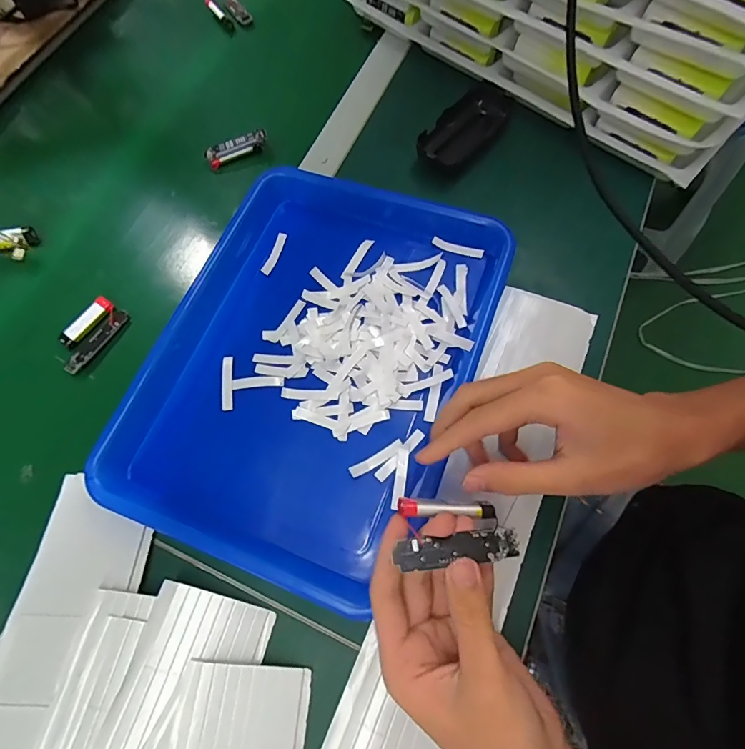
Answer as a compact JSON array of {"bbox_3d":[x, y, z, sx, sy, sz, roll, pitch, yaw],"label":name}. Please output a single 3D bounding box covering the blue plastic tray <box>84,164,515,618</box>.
[{"bbox_3d":[-0.052,-0.019,0.360,0.251,0.033,0.323,19,71,10],"label":"blue plastic tray"}]

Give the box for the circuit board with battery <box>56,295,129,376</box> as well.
[{"bbox_3d":[-0.260,-0.038,0.400,0.040,0.005,0.070,32,74,14],"label":"circuit board with battery"}]

